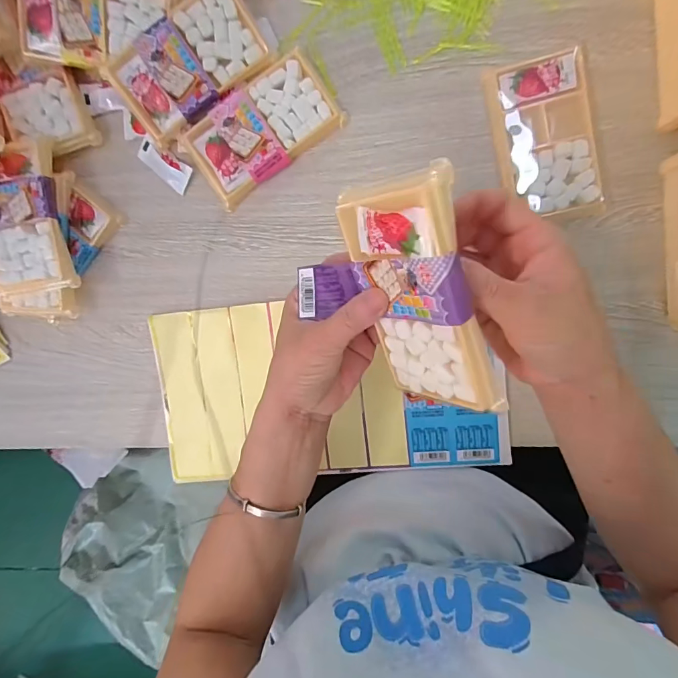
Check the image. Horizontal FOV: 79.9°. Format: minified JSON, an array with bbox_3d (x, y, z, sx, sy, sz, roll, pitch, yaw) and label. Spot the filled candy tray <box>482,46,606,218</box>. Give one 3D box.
[{"bbox_3d":[0.171,-0.164,0.338,0.074,0.015,0.129,-11,95,7],"label":"filled candy tray"}]

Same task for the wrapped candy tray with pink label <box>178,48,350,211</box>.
[{"bbox_3d":[-0.069,-0.187,0.363,0.135,0.016,0.077,-35,91,9],"label":"wrapped candy tray with pink label"}]

